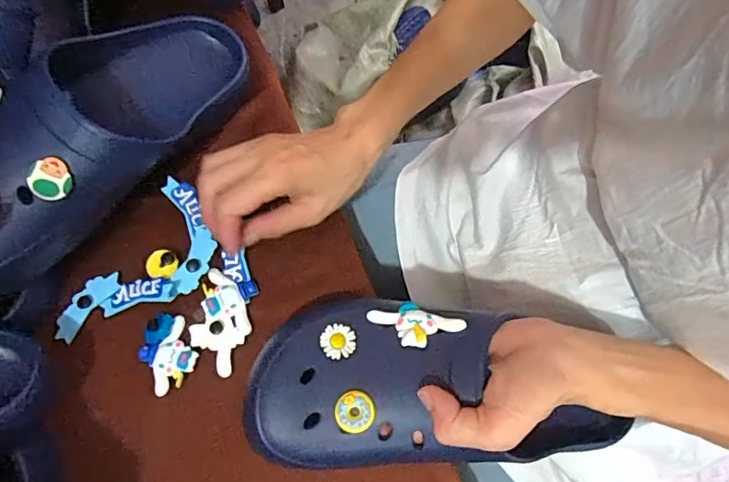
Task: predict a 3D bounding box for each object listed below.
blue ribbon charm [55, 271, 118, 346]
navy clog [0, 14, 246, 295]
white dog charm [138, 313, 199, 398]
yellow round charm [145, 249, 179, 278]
[{"bbox_3d":[-0.220,0.049,0.394,0.024,0.007,0.063,40,78,10],"label":"blue ribbon charm"},{"bbox_3d":[-0.198,-0.078,0.363,0.113,0.091,0.277,29,63,7],"label":"navy clog"},{"bbox_3d":[-0.150,0.083,0.379,0.037,0.006,0.055,-28,76,-8],"label":"white dog charm"},{"bbox_3d":[-0.161,0.018,0.397,0.024,0.004,0.022,0,92,-16],"label":"yellow round charm"}]

